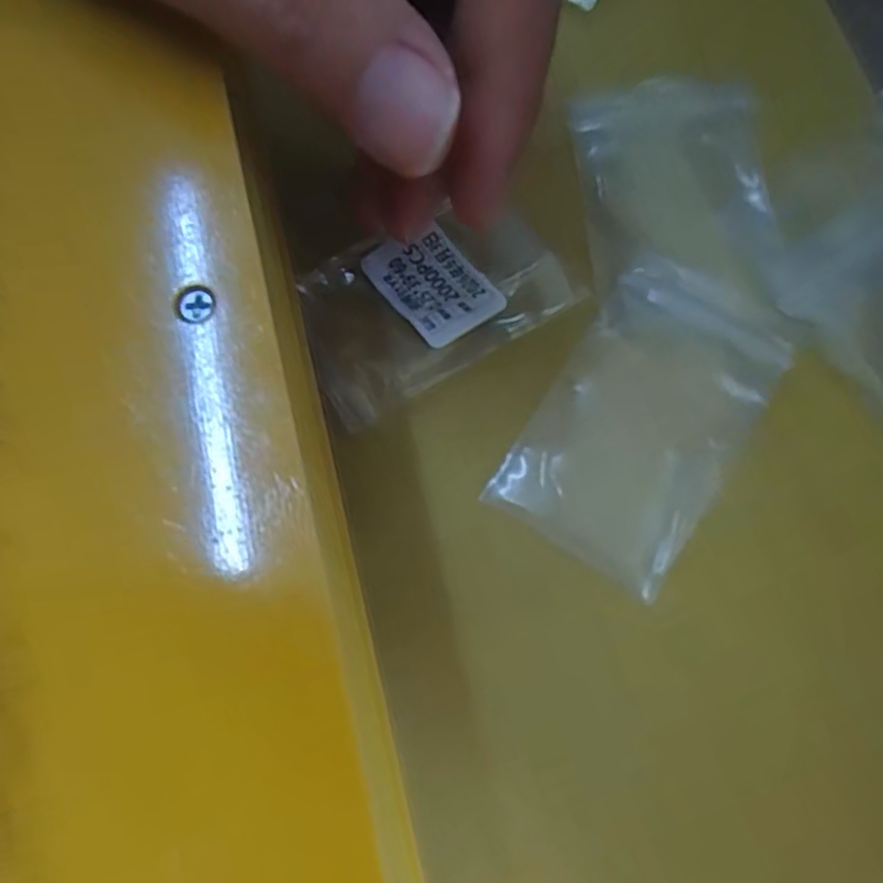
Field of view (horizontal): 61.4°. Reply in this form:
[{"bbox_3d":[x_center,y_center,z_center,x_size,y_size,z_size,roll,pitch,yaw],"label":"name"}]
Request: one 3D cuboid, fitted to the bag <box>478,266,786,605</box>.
[{"bbox_3d":[0.041,-0.006,0.150,0.037,0.004,0.063,32,75,12],"label":"bag"}]

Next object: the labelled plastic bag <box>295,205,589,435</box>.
[{"bbox_3d":[-0.003,-0.031,0.160,0.058,0.004,0.037,-28,72,-8],"label":"labelled plastic bag"}]

